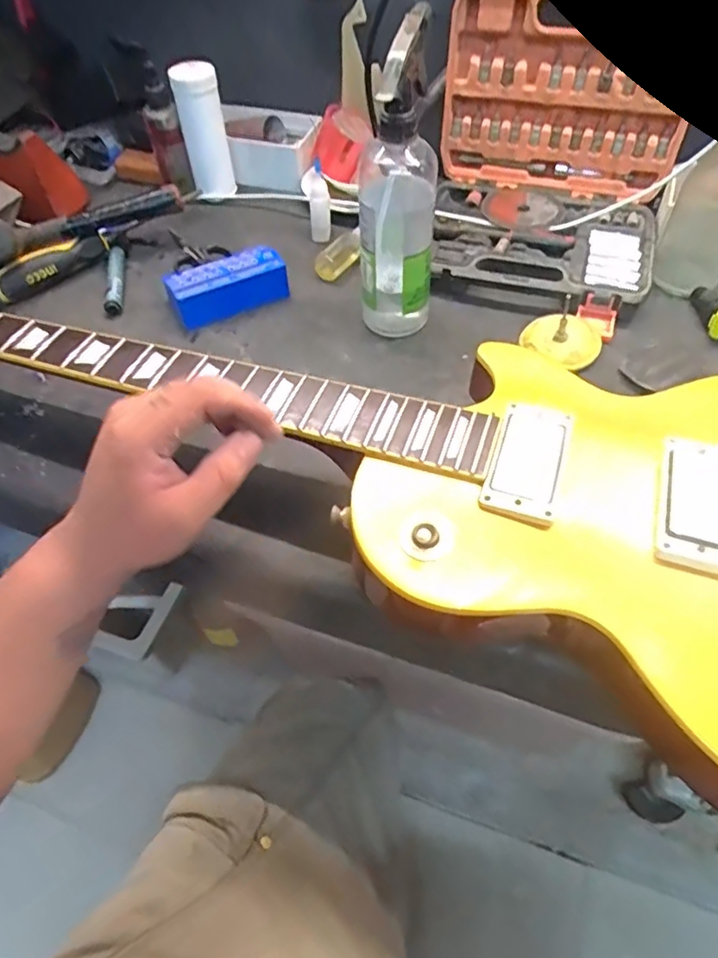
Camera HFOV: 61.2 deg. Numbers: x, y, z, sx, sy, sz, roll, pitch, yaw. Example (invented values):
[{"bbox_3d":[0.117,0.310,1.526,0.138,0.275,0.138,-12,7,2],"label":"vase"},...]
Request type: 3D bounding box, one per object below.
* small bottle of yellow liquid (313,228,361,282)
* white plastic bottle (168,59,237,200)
[{"bbox_3d":[-0.019,-0.246,0.659,0.029,0.022,0.071,30,72,24],"label":"small bottle of yellow liquid"},{"bbox_3d":[-0.184,-0.413,0.724,0.052,0.136,0.048,-14,52,-8],"label":"white plastic bottle"}]

